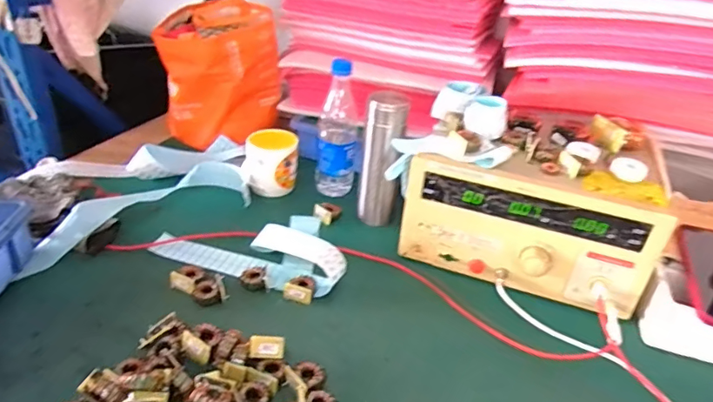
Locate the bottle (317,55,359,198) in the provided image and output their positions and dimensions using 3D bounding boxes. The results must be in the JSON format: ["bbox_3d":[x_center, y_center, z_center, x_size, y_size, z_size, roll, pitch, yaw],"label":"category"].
[{"bbox_3d":[-0.031,-0.113,0.832,0.062,0.236,0.055,4,32,-2],"label":"bottle"}]

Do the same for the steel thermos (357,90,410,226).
[{"bbox_3d":[0.040,-0.063,0.783,0.061,0.207,0.056,9,32,7],"label":"steel thermos"}]

